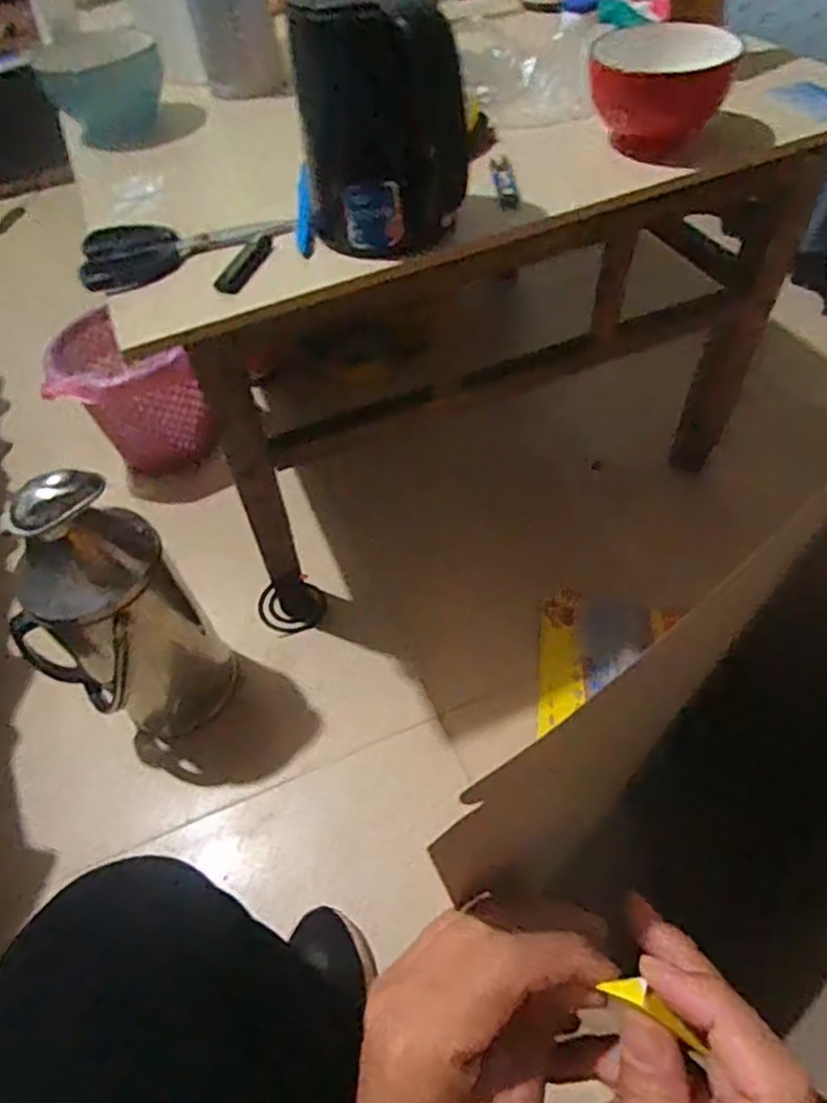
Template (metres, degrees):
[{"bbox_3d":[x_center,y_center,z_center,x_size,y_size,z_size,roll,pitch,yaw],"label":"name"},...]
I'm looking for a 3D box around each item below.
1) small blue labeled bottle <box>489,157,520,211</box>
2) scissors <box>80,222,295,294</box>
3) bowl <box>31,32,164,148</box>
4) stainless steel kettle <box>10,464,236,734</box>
[{"bbox_3d":[0.087,-0.354,0.636,0.022,0.016,0.088,-4,52,3],"label":"small blue labeled bottle"},{"bbox_3d":[-0.207,-0.284,0.604,0.183,0.021,0.079,-21,53,-10],"label":"scissors"},{"bbox_3d":[-0.369,-0.543,0.791,0.127,0.079,0.148,-28,55,-16],"label":"bowl"},{"bbox_3d":[-0.334,0.086,0.770,0.118,0.390,0.164,27,59,24],"label":"stainless steel kettle"}]

